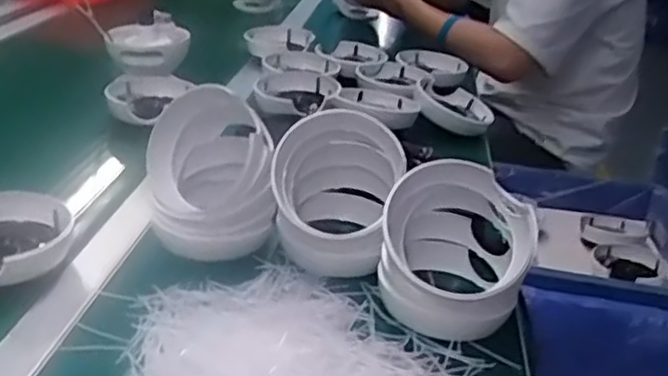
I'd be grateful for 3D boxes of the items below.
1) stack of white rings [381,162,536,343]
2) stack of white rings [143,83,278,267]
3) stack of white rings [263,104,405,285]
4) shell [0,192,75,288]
[{"bbox_3d":[0.100,0.048,0.588,0.115,0.118,0.122,9,27,3],"label":"stack of white rings"},{"bbox_3d":[-0.116,-0.018,0.645,0.107,0.140,0.087,-3,28,-19],"label":"stack of white rings"},{"bbox_3d":[0.001,-0.001,0.654,0.116,0.124,0.117,8,27,2],"label":"stack of white rings"},{"bbox_3d":[-0.283,0.045,0.590,0.120,0.038,0.106,10,27,5],"label":"shell"}]

